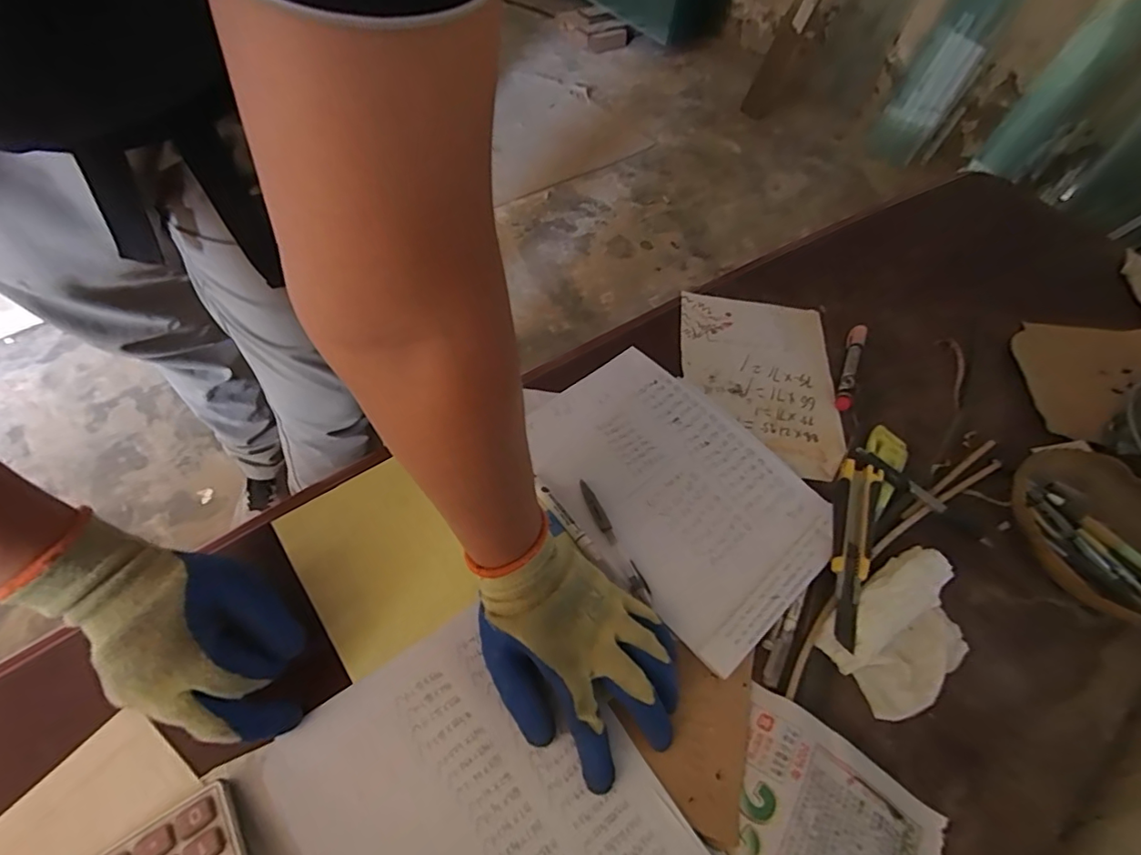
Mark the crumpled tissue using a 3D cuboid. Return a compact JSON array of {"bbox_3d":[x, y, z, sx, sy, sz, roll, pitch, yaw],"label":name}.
[{"bbox_3d":[0.294,0.170,0.457,0.150,0.026,0.092,-32,64,-24],"label":"crumpled tissue"}]

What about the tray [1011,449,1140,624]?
[{"bbox_3d":[0.512,0.102,0.518,0.162,0.037,0.172,-1,55,-6],"label":"tray"}]

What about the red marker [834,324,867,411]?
[{"bbox_3d":[0.338,-0.073,0.636,0.021,0.020,0.133,21,56,9],"label":"red marker"}]

